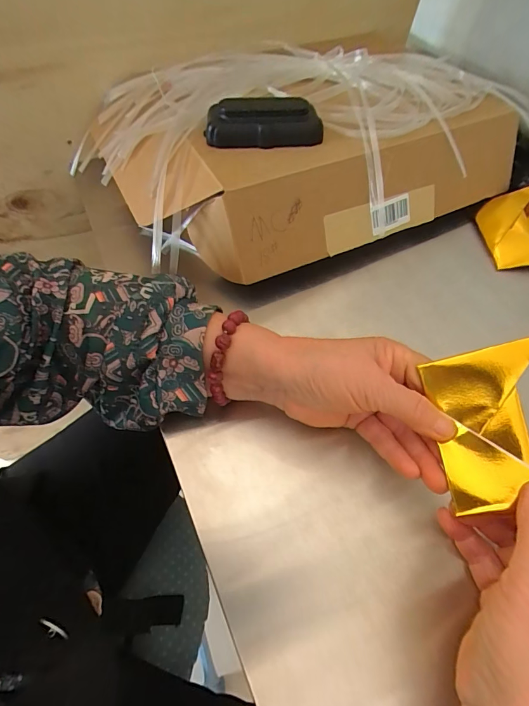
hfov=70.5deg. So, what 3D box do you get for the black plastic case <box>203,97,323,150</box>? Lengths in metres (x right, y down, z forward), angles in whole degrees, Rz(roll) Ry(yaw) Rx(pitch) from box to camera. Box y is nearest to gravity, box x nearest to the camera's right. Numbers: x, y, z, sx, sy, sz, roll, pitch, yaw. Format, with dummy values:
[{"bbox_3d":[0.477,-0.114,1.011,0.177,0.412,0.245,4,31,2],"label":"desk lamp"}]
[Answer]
[{"bbox_3d":[0.000,-0.225,0.363,0.111,0.031,0.048,-3,53,-4],"label":"black plastic case"}]

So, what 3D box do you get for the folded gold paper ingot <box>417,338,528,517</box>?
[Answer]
[{"bbox_3d":[0.146,0.047,0.235,0.070,0.021,0.097,-20,67,35],"label":"folded gold paper ingot"}]

